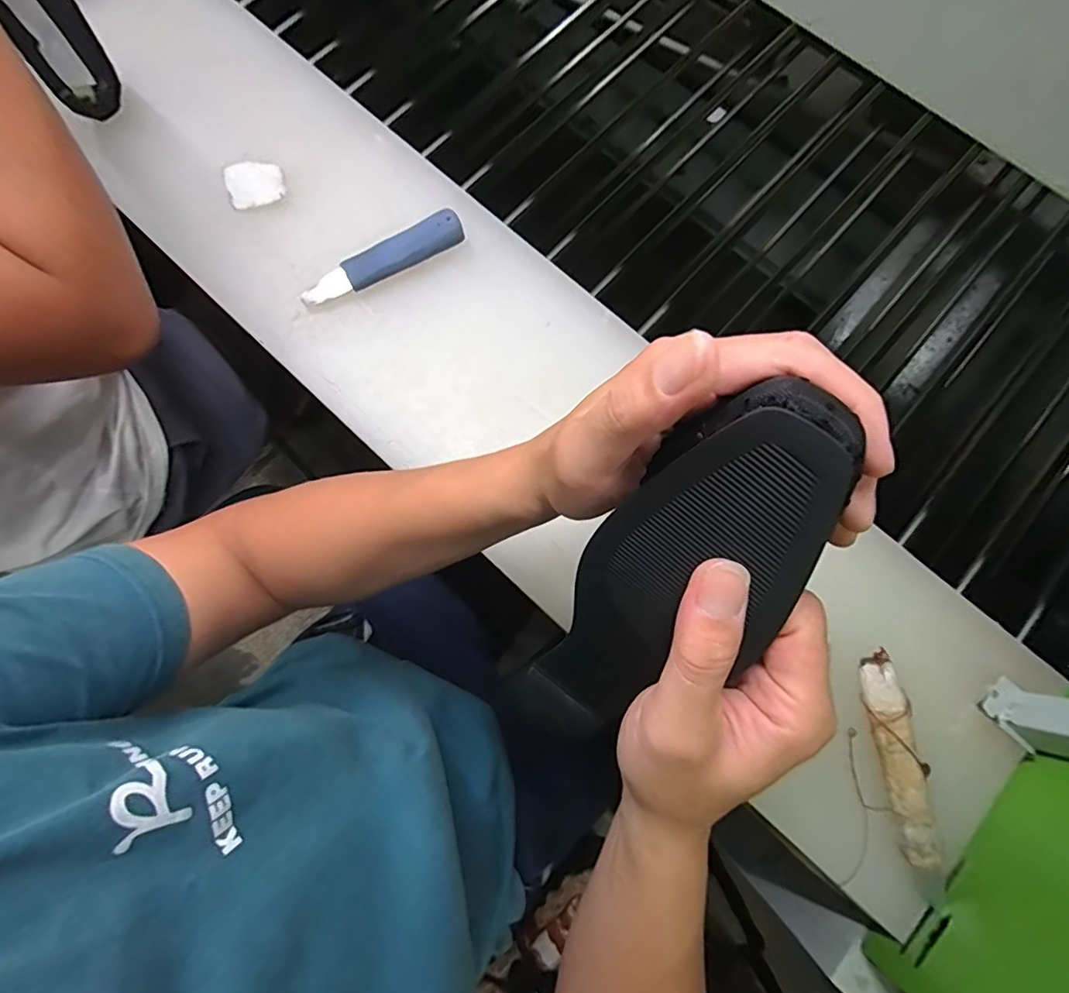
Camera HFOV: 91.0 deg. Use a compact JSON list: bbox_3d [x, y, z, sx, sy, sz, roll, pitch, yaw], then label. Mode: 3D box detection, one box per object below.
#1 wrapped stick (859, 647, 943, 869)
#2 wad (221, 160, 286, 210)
[{"bbox_3d":[0.273,0.192,0.397,0.032,0.026,0.142,-8,77,-2],"label":"wrapped stick"},{"bbox_3d":[-0.272,-0.304,0.509,0.051,0.010,0.049,-17,77,-4],"label":"wad"}]

